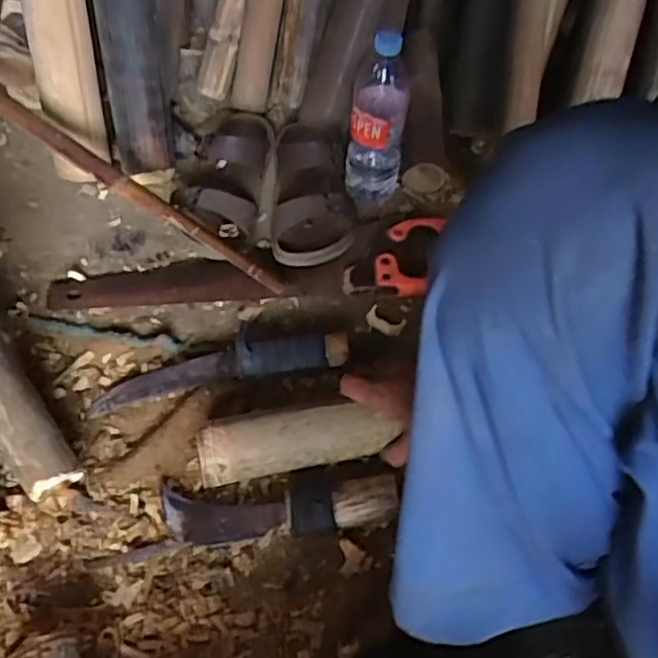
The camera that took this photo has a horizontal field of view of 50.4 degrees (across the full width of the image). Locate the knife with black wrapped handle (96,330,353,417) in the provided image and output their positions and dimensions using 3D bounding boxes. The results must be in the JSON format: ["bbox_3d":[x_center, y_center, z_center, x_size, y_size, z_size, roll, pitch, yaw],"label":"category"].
[{"bbox_3d":[-0.122,0.042,0.788,0.289,0.037,0.049,-9,56,-10],"label":"knife with black wrapped handle"}]

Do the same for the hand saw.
[{"bbox_3d":[-0.098,-0.087,0.884,0.493,0.040,0.120,-1,54,-5],"label":"hand saw"}]

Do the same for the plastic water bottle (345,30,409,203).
[{"bbox_3d":[0.064,-0.265,0.896,0.072,0.230,0.062,5,54,0],"label":"plastic water bottle"}]

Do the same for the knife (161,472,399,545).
[{"bbox_3d":[-0.050,0.177,0.694,0.235,0.041,0.059,0,54,-4],"label":"knife"}]

